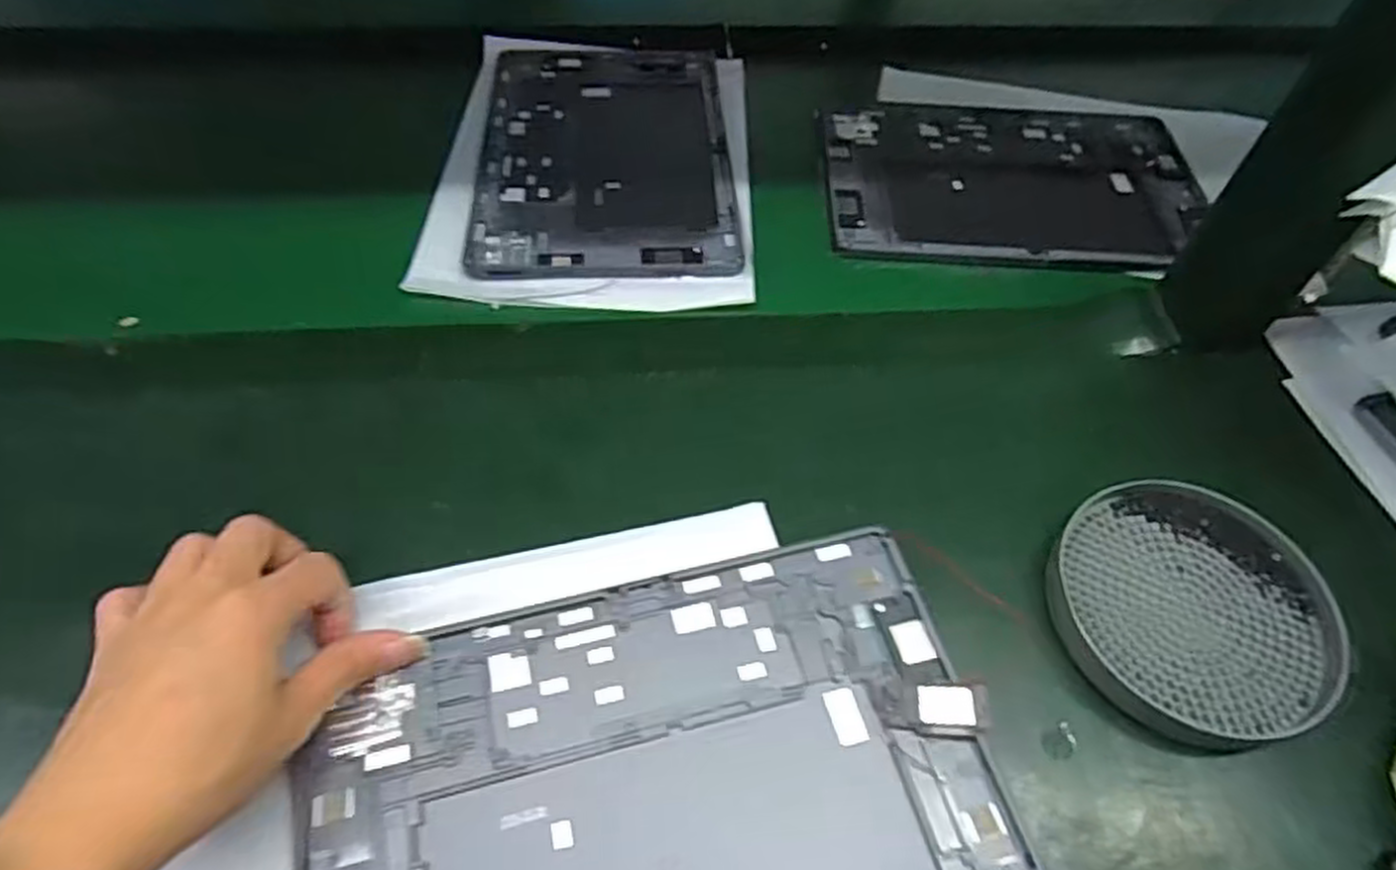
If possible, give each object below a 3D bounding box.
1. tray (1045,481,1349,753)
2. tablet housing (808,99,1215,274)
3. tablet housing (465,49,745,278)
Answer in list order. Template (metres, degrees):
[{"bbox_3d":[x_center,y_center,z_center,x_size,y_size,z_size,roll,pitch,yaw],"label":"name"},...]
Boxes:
[{"bbox_3d":[0.213,0.074,0.338,0.112,0.018,0.112,1,53,-1],"label":"tray"},{"bbox_3d":[0.212,-0.176,0.531,0.250,0.007,0.179,3,52,-1],"label":"tablet housing"},{"bbox_3d":[-0.063,-0.198,0.538,0.164,0.005,0.263,-2,53,-4],"label":"tablet housing"}]

